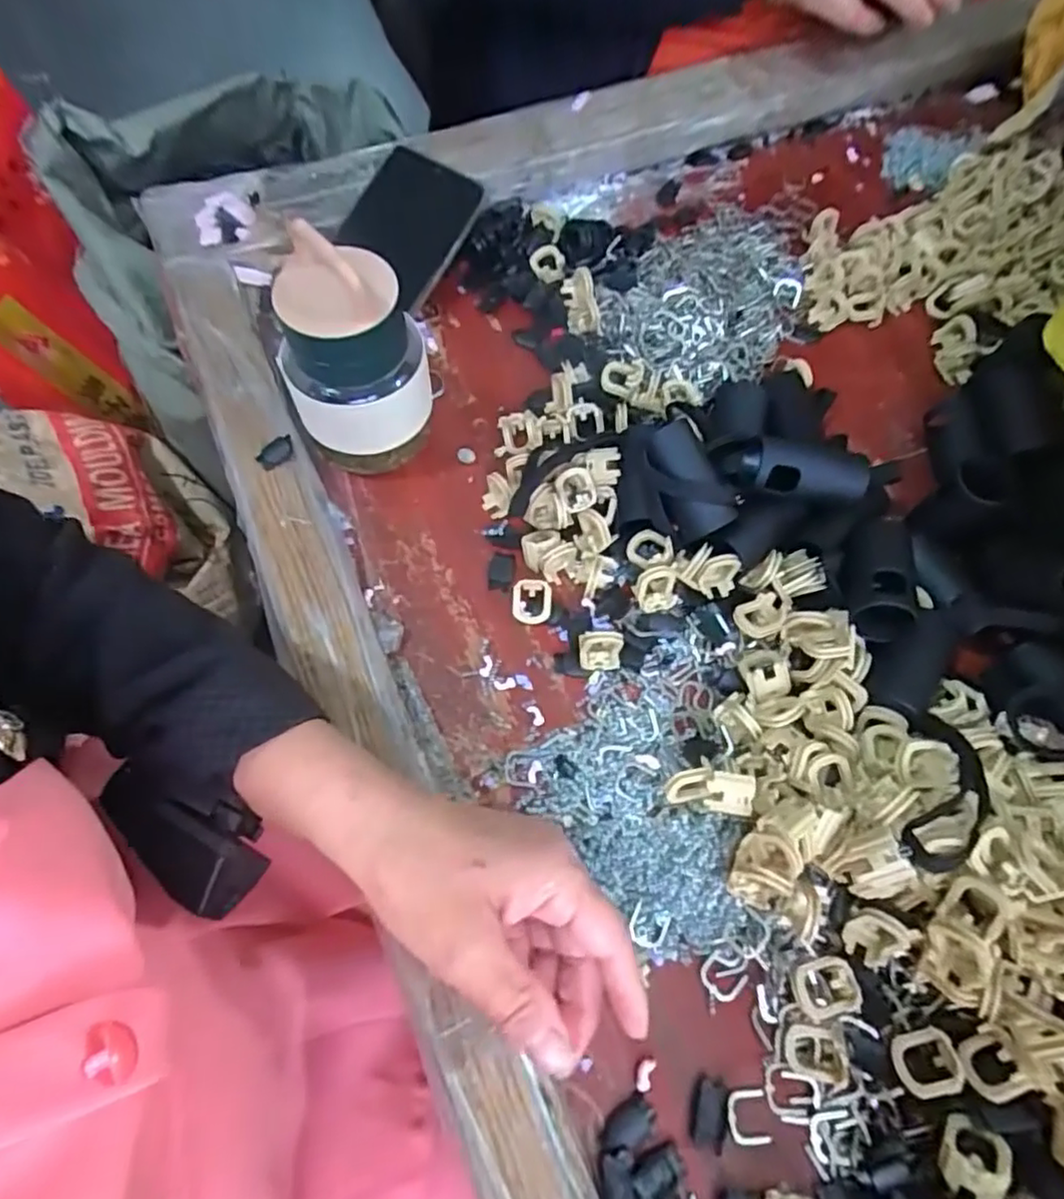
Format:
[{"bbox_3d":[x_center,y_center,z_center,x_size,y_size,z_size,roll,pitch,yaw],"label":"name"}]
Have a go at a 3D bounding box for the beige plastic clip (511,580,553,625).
[{"bbox_3d":[0.000,0.002,0.364,0.024,0.009,0.024,0,91,4],"label":"beige plastic clip"}]

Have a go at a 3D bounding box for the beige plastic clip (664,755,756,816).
[{"bbox_3d":[0.085,0.089,0.308,0.038,0.027,0.020,13,67,6],"label":"beige plastic clip"}]

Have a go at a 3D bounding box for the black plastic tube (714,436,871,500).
[{"bbox_3d":[0.144,-0.069,0.362,0.071,0.039,0.035,11,68,-10],"label":"black plastic tube"}]

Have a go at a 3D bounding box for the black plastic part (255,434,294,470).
[{"bbox_3d":[-0.152,-0.087,0.385,0.023,0.009,0.015,-35,70,-14],"label":"black plastic part"}]

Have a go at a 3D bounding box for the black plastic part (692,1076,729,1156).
[{"bbox_3d":[0.076,0.218,0.274,0.014,0.004,0.025,9,67,5],"label":"black plastic part"}]

